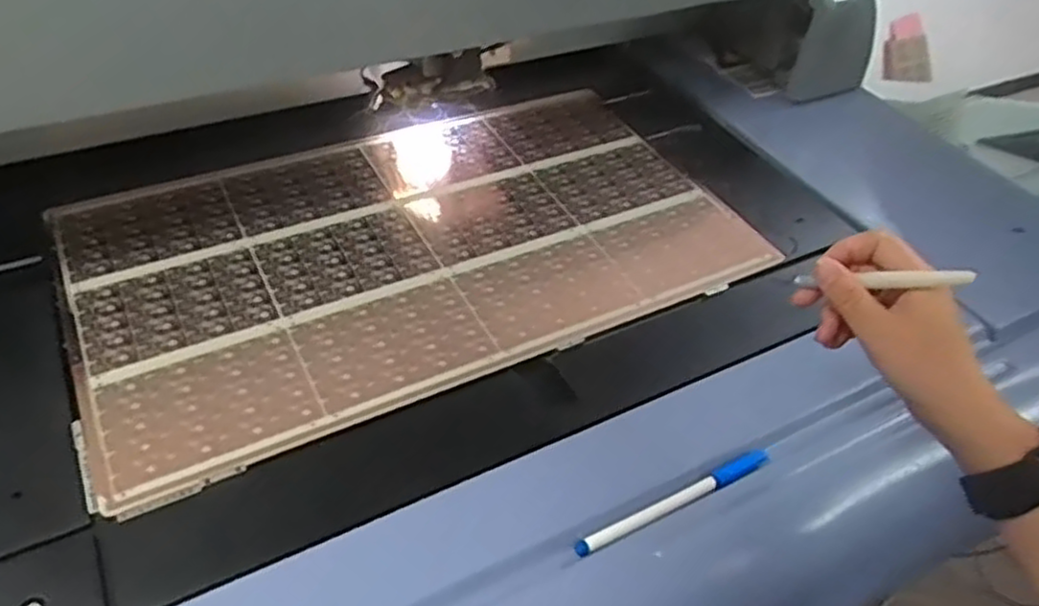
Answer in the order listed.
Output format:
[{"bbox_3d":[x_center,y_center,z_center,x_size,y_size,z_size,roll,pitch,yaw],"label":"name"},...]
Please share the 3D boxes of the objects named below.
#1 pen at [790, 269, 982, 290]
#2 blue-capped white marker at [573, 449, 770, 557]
[{"bbox_3d":[0.217,-0.015,0.457,0.103,0.009,0.007,0,24,41],"label":"pen"},{"bbox_3d":[0.107,0.134,0.516,0.159,0.010,0.009,-18,27,-23],"label":"blue-capped white marker"}]

